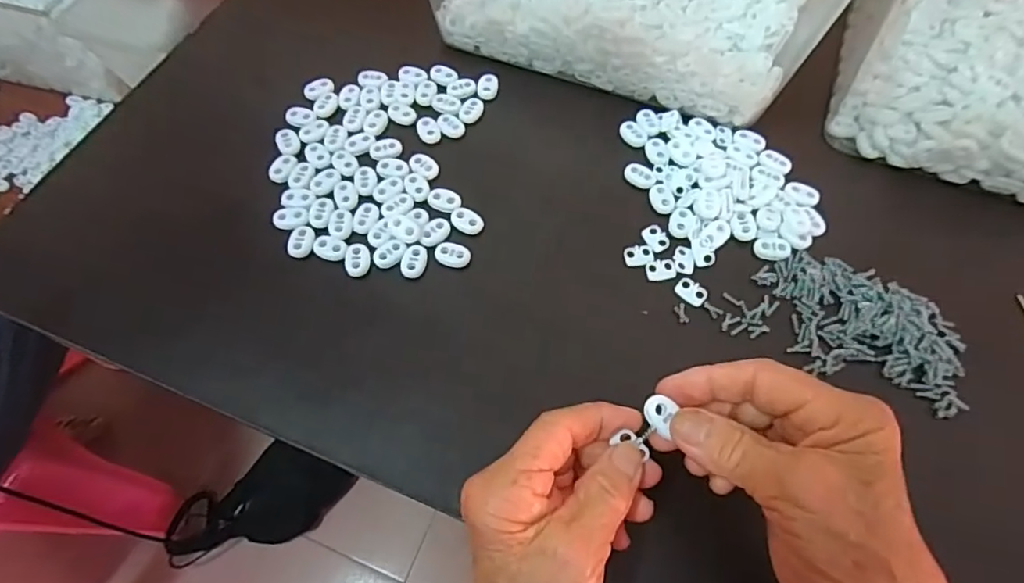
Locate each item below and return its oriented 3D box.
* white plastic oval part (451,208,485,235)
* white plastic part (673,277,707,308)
[{"bbox_3d":[-0.029,-0.047,0.366,0.023,0.004,0.016,34,68,16],"label":"white plastic oval part"},{"bbox_3d":[0.111,0.000,0.344,0.019,0.004,0.015,32,68,15],"label":"white plastic part"}]

